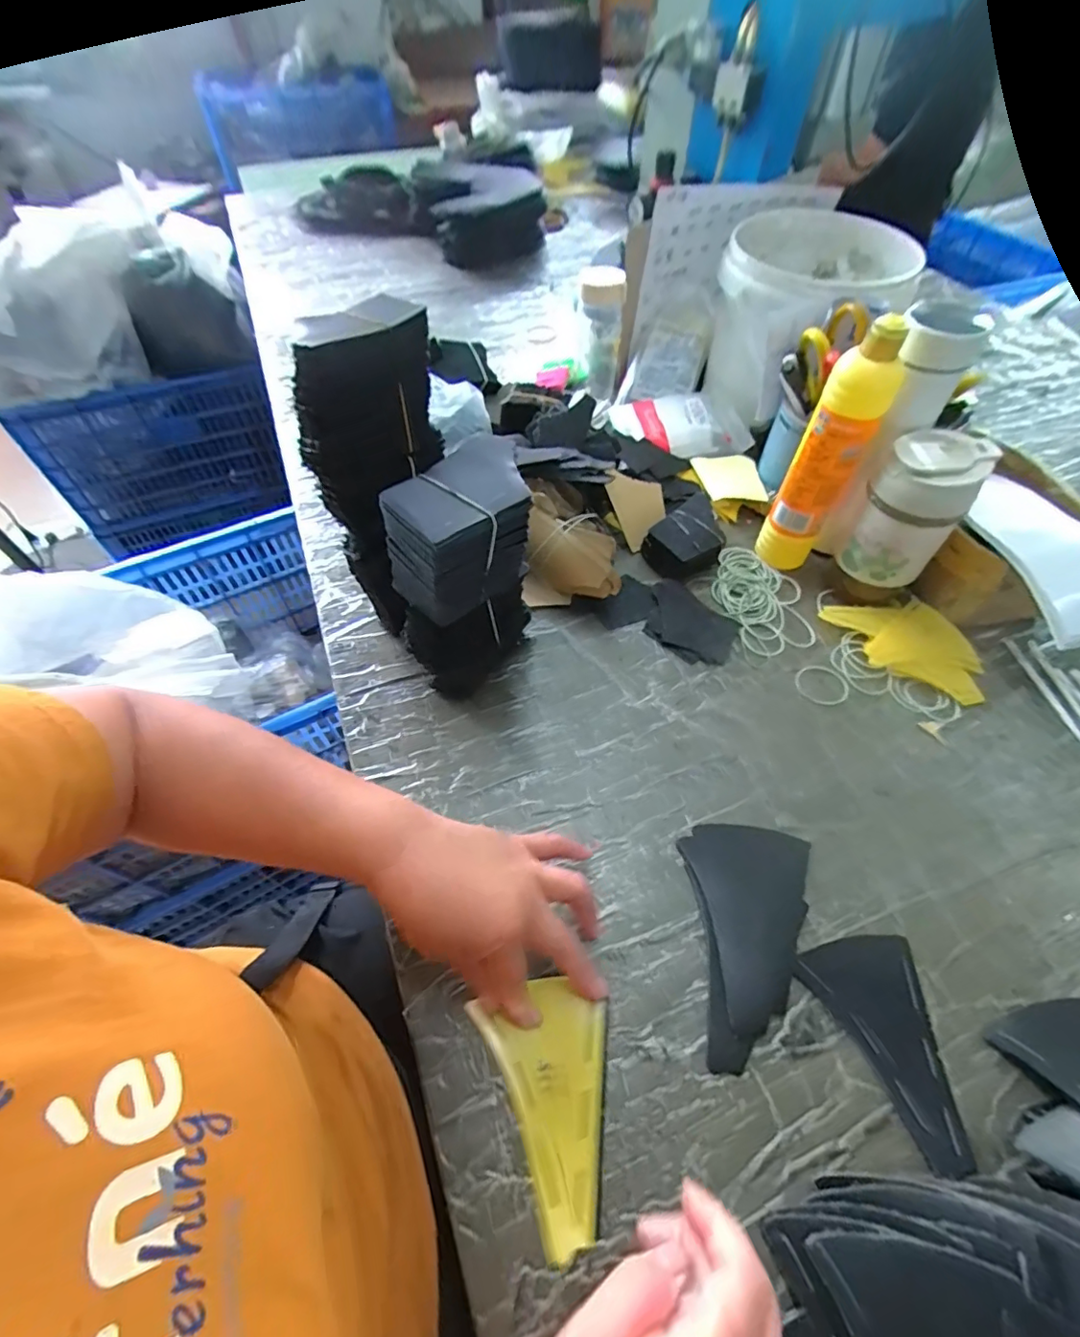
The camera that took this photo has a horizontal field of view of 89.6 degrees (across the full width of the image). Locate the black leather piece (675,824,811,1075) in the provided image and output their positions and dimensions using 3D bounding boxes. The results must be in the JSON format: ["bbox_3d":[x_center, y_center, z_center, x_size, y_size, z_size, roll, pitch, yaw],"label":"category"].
[{"bbox_3d":[0.138,0.184,0.378,0.086,0.004,0.156,14,55,11],"label":"black leather piece"}]

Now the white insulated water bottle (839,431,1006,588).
[{"bbox_3d":[0.336,-0.141,0.494,0.074,0.119,0.076,37,62,23],"label":"white insulated water bottle"}]

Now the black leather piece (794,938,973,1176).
[{"bbox_3d":[0.212,0.234,0.343,0.075,0.005,0.120,3,54,3],"label":"black leather piece"}]

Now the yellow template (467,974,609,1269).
[{"bbox_3d":[0.015,0.250,0.320,0.073,0.005,0.119,-18,54,-18],"label":"yellow template"}]

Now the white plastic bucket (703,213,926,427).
[{"bbox_3d":[0.318,-0.416,0.657,0.211,0.156,0.211,0,54,-1],"label":"white plastic bucket"}]

